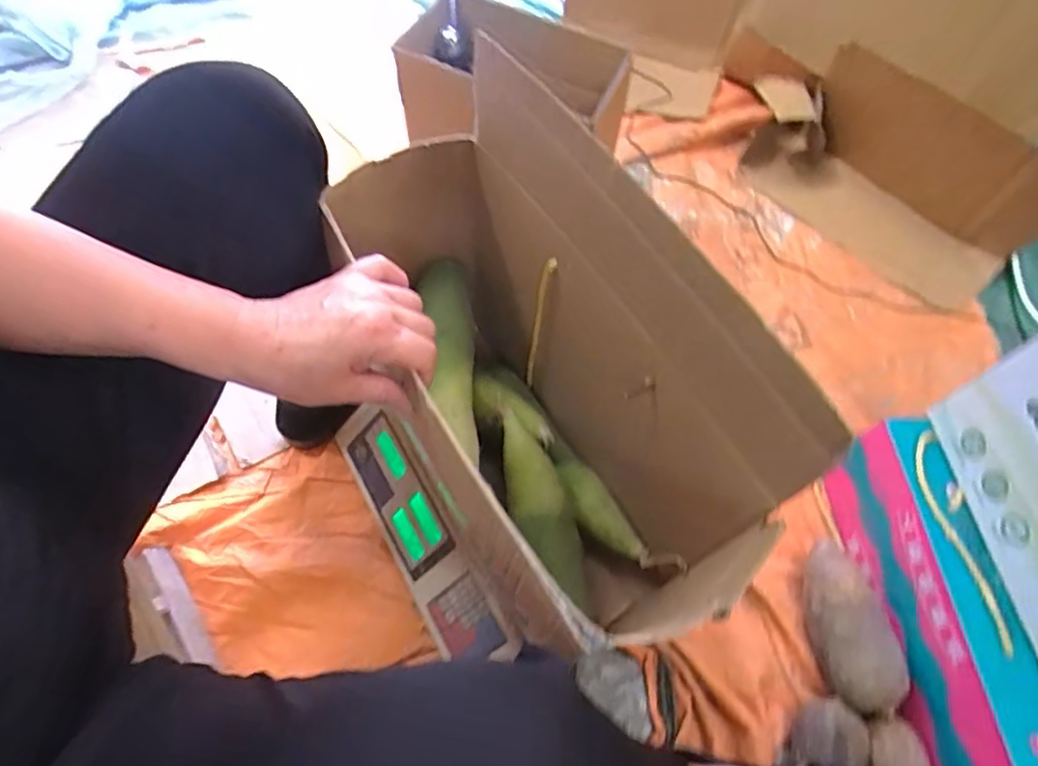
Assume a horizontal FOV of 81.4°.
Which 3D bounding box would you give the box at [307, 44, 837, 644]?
[{"bbox_3d":[-0.001,0.002,0.444,0.156,0.317,0.374,-27,66,-18],"label":"box"}]

